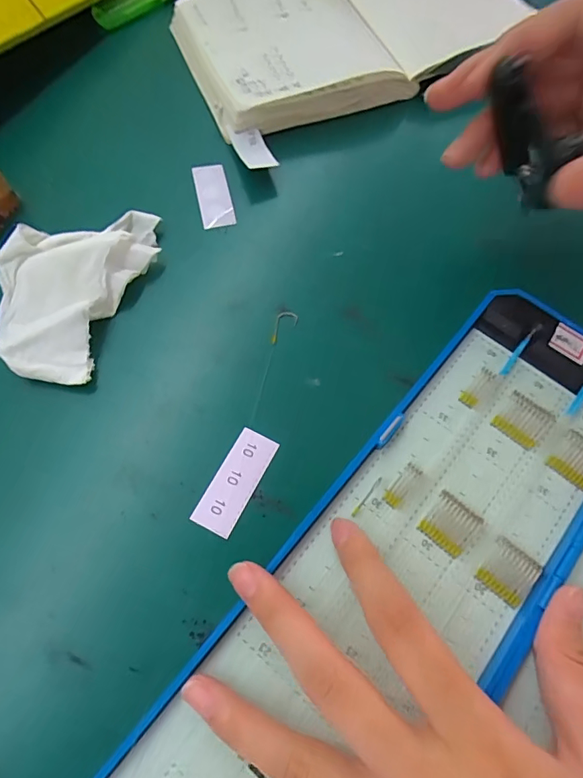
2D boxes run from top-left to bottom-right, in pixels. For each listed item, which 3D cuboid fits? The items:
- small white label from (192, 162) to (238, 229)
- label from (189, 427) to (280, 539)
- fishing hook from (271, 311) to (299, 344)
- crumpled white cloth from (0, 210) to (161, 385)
[{"bbox_3d":[-0.045,-0.112,0.260,0.018,0.004,0.046,-12,68,-6],"label":"small white label"},{"bbox_3d":[-0.024,0.040,0.197,0.018,0.004,0.046,27,69,8],"label":"label"},{"bbox_3d":[-0.003,-0.031,0.228,0.011,0.004,0.020,11,66,4],"label":"fishing hook"},{"bbox_3d":[-0.110,-0.053,0.224,0.062,0.028,0.100,18,68,4],"label":"crumpled white cloth"}]

